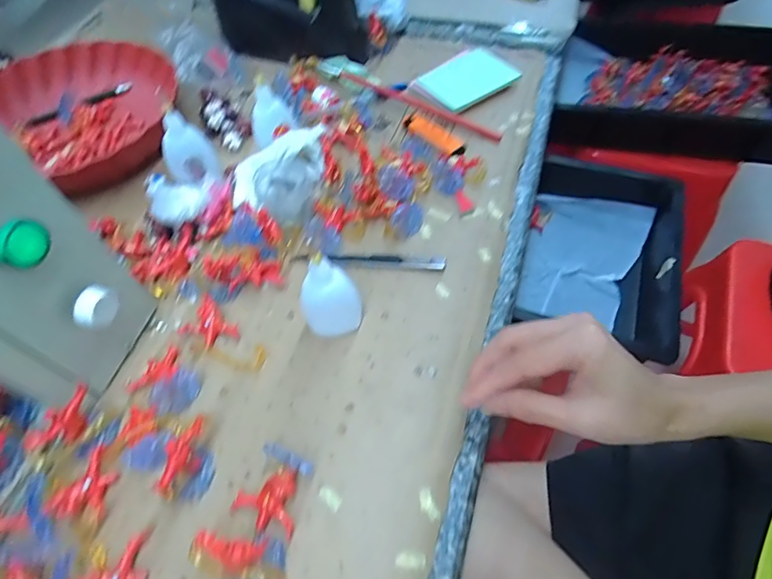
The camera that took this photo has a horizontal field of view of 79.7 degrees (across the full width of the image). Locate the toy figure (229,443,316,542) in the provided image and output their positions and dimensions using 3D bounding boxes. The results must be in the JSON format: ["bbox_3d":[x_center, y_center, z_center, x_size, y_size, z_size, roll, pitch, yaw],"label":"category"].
[{"bbox_3d":[-0.073,0.133,0.308,0.044,0.020,0.048,25,61,14],"label":"toy figure"}]

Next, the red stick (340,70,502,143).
[{"bbox_3d":[0.035,-0.214,0.527,0.213,0.008,0.014,31,62,17],"label":"red stick"}]

